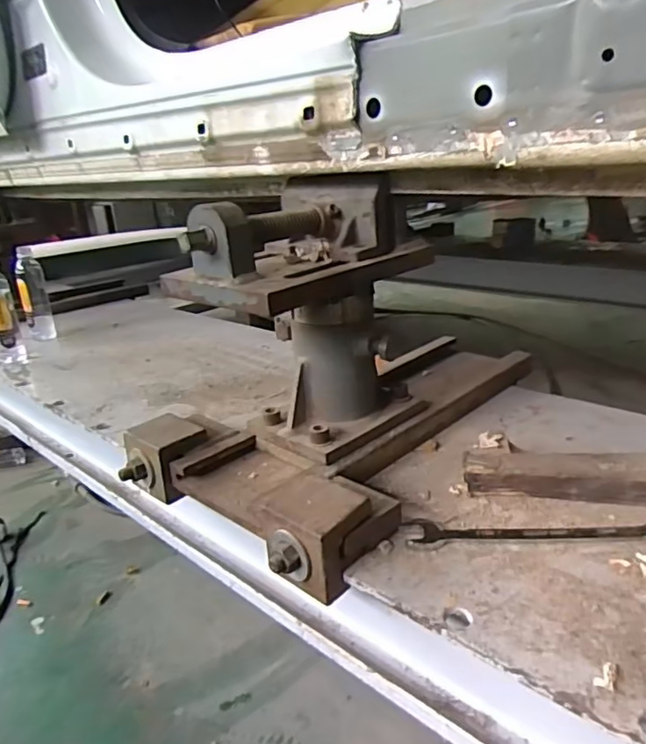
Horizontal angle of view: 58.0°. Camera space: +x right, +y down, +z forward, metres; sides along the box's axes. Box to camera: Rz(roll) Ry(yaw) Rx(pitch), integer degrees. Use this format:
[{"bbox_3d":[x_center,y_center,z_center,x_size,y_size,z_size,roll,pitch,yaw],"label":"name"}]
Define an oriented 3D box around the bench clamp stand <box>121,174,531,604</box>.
[{"bbox_3d":[0.018,-0.064,0.752,0.347,0.312,0.542,10,25,35],"label":"bench clamp stand"}]

